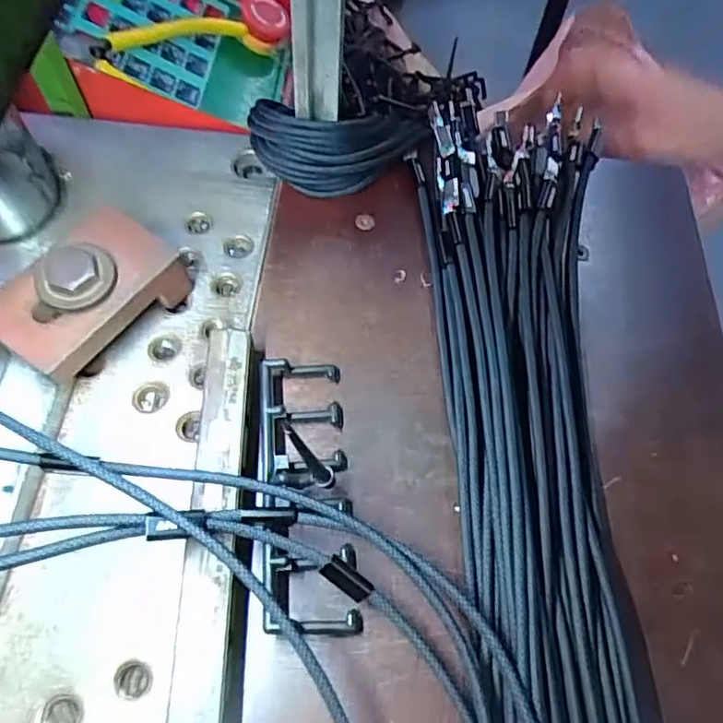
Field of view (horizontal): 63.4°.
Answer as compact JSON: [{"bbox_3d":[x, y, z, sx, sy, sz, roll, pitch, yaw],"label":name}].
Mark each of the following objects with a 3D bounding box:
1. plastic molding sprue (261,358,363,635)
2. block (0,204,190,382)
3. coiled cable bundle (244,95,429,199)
[{"bbox_3d":[-0.022,0.049,0.232,0.035,0.016,0.108,-4,63,-4],"label":"plastic molding sprue"},{"bbox_3d":[-0.114,-0.026,0.253,0.050,0.043,0.073,33,66,14],"label":"block"},{"bbox_3d":[-0.006,-0.113,0.298,0.094,0.047,0.035,-11,64,-8],"label":"coiled cable bundle"}]

